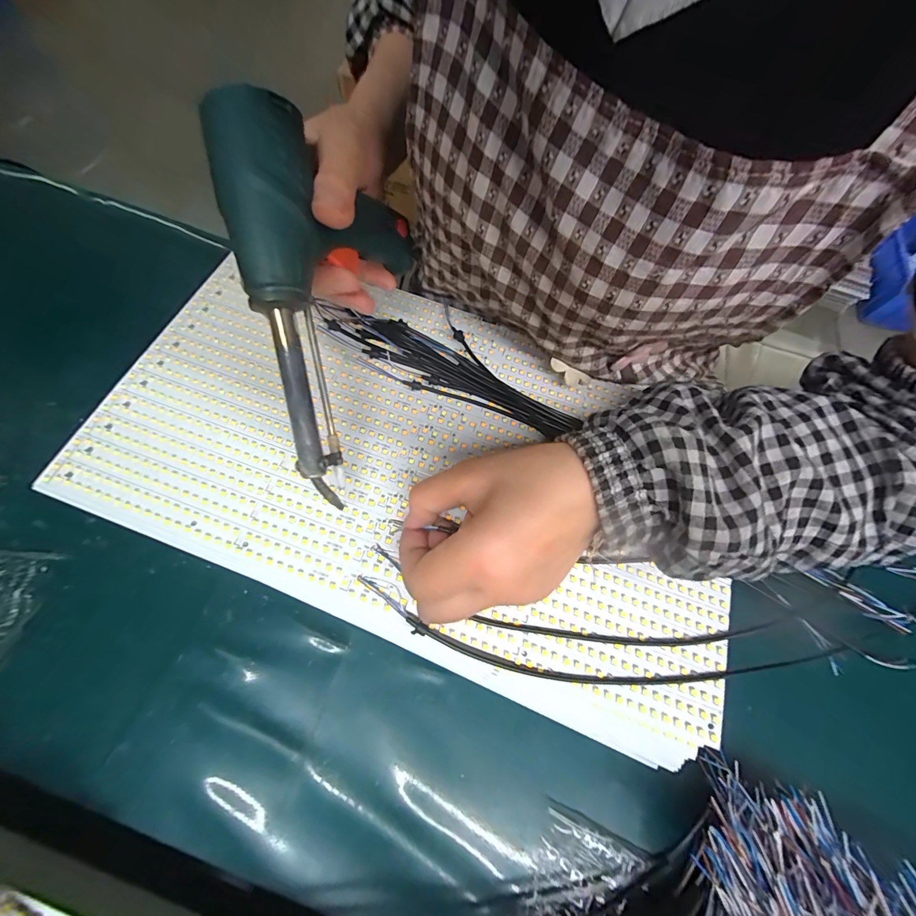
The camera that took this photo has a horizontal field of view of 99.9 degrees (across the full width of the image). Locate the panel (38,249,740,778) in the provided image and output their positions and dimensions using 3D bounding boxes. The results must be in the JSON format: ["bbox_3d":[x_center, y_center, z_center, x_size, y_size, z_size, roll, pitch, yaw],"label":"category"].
[{"bbox_3d":[-0.025,-0.004,0.265,0.420,0.020,0.237,22,71,5],"label":"panel"}]

